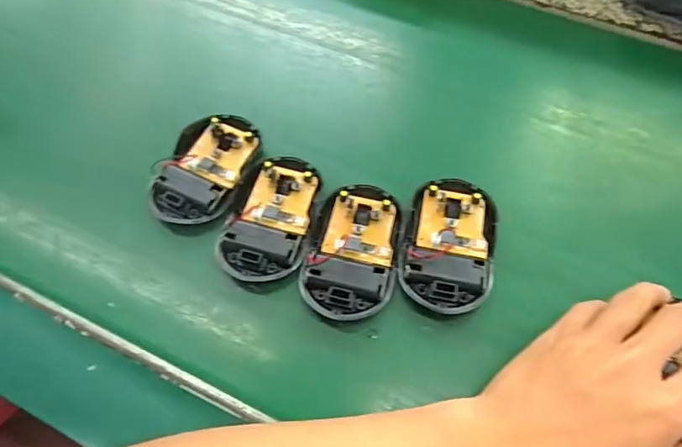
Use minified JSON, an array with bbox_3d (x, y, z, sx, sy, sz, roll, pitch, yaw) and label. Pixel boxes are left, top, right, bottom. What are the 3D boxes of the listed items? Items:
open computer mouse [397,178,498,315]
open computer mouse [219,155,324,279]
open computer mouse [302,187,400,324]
[{"bbox_3d":[0.072,0.013,0.325,0.057,0.014,0.094,10,62,6],"label":"open computer mouse"},{"bbox_3d":[-0.047,-0.005,0.338,0.054,0.015,0.093,15,63,8],"label":"open computer mouse"},{"bbox_3d":[0.009,0.016,0.324,0.057,0.014,0.093,13,63,8],"label":"open computer mouse"}]

